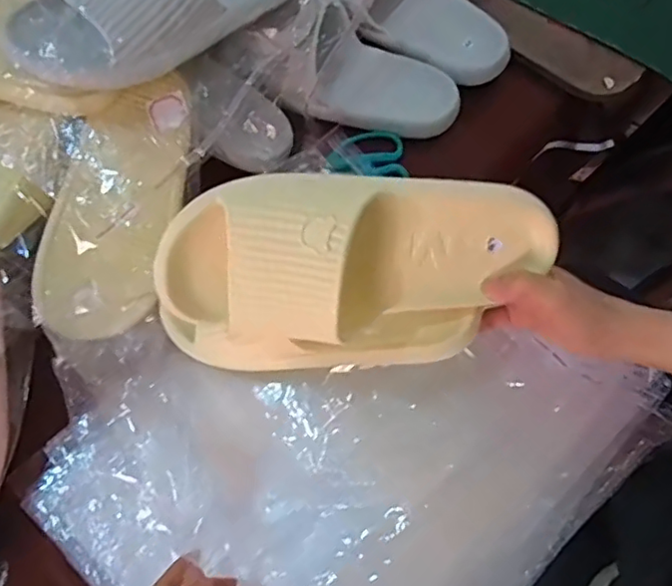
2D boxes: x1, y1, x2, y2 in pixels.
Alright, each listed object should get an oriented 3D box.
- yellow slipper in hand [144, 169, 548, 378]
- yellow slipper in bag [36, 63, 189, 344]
[{"bbox_3d":[0.013,-0.006,0.413,0.263,0.140,0.085,-3,27,-15],"label":"yellow slipper in hand"},{"bbox_3d":[-0.188,-0.077,0.510,0.086,0.069,0.235,19,89,11],"label":"yellow slipper in bag"}]

